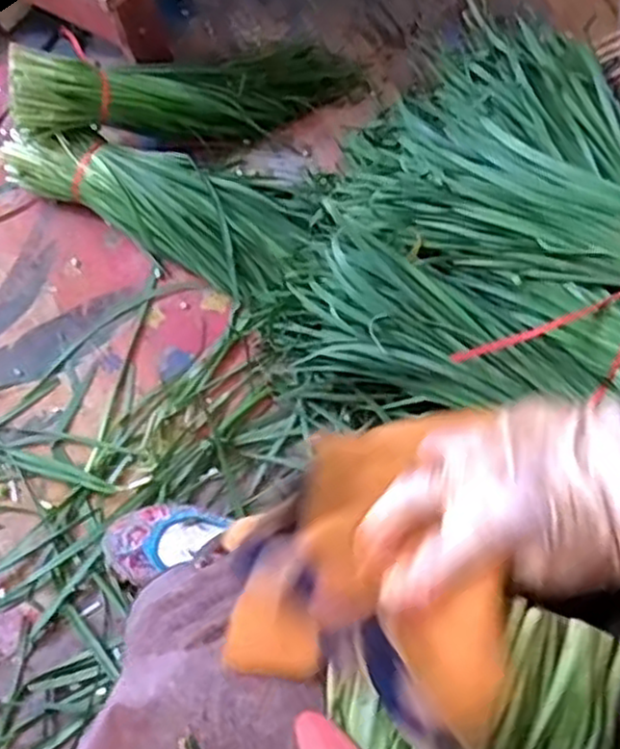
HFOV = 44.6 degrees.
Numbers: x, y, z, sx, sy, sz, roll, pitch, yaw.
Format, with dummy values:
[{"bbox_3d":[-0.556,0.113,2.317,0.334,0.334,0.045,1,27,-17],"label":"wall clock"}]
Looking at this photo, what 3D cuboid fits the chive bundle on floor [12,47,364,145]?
[{"bbox_3d":[-0.147,-0.373,0.993,0.465,0.079,0.132,-13,64,-24],"label":"chive bundle on floor"}]

